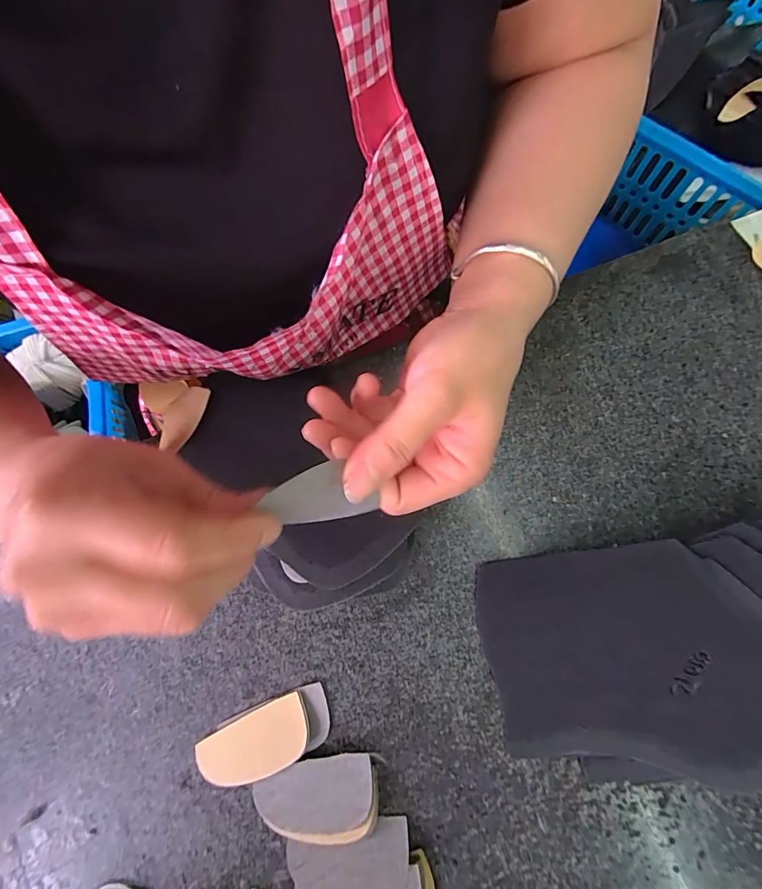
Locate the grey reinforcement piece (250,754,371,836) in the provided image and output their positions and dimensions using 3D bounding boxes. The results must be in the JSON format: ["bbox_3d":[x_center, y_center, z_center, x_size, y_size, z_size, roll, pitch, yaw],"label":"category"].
[{"bbox_3d":[-0.039,0.206,0.244,0.069,0.013,0.035,-8,78,1],"label":"grey reinforcement piece"}]

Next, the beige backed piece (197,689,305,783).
[{"bbox_3d":[-0.078,0.185,0.255,0.069,0.008,0.034,-26,78,-3],"label":"beige backed piece"}]

